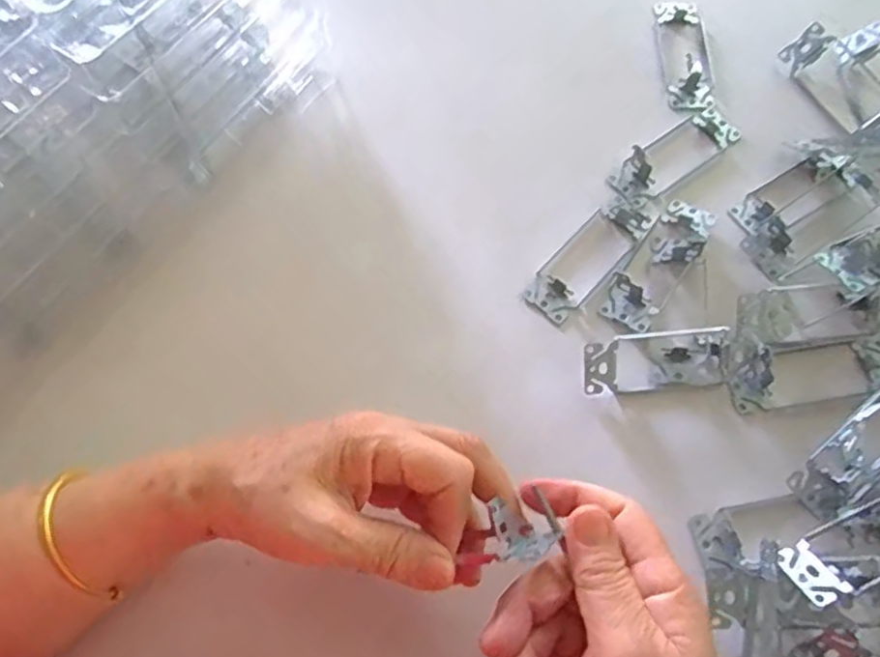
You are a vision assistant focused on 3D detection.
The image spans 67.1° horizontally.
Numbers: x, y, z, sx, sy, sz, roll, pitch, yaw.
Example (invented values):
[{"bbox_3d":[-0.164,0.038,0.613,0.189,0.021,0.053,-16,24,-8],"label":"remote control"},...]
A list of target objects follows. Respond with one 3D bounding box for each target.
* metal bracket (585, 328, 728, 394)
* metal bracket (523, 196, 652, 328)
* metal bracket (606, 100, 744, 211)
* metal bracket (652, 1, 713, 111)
[{"bbox_3d":[0.136,0.021,0.412,0.094,0.020,0.035,-6,81,-8],"label":"metal bracket"},{"bbox_3d":[0.102,-0.048,0.449,0.039,0.006,0.106,40,73,16],"label":"metal bracket"},{"bbox_3d":[0.172,-0.129,0.477,0.110,0.017,0.038,-36,71,-14],"label":"metal bracket"},{"bbox_3d":[0.191,-0.217,0.515,0.040,0.016,0.106,-2,67,0],"label":"metal bracket"}]

